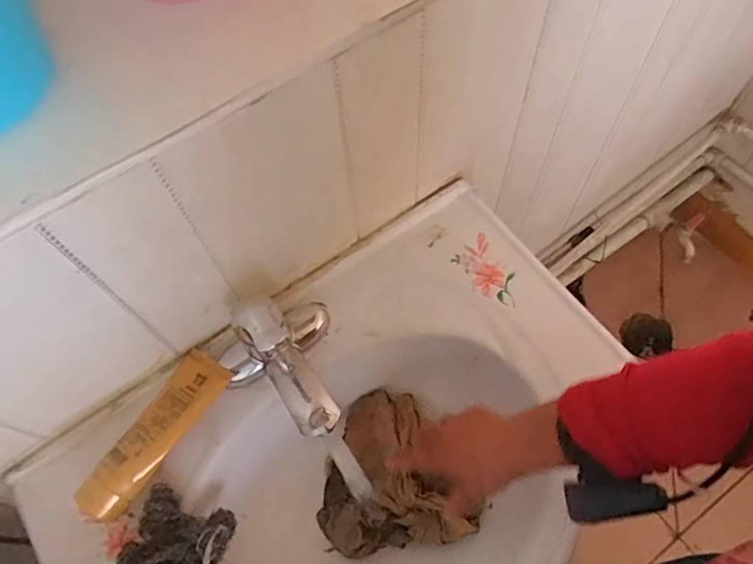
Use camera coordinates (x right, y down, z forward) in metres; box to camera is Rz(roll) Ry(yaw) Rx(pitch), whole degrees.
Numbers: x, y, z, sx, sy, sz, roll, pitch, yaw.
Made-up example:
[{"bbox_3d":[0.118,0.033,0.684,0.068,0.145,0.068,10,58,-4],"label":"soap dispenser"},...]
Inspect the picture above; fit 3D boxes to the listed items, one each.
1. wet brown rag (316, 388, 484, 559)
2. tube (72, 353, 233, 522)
[{"bbox_3d":[0.006,0.216,0.642,0.162,0.121,0.181,-18,64,-7],"label":"wet brown rag"},{"bbox_3d":[-0.222,0.150,0.570,0.063,0.039,0.179,27,68,15],"label":"tube"}]

